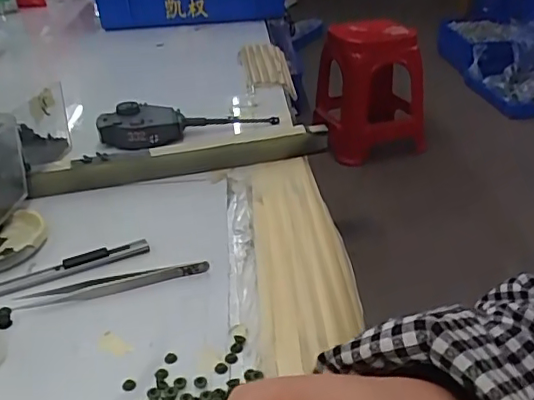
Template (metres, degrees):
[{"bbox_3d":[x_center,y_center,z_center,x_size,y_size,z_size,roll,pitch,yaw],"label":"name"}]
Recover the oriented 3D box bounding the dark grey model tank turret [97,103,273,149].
[{"bbox_3d":[-0.082,-0.083,0.599,0.183,0.032,0.048,-6,30,-7],"label":"dark grey model tank turret"}]

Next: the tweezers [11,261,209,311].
[{"bbox_3d":[-0.103,0.057,0.387,0.127,0.011,0.013,-9,31,-12],"label":"tweezers"}]

